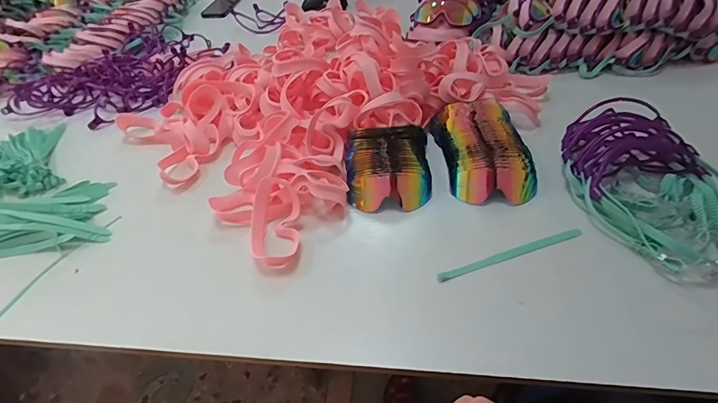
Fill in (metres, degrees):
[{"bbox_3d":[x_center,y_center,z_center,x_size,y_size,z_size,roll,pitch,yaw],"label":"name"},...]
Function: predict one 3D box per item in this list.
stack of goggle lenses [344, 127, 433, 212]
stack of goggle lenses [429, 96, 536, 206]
[{"bbox_3d":[0.046,-0.052,0.638,0.133,0.070,0.149,-4,44,1],"label":"stack of goggle lenses"},{"bbox_3d":[0.200,-0.094,0.662,0.136,0.051,0.221,-2,44,2],"label":"stack of goggle lenses"}]

